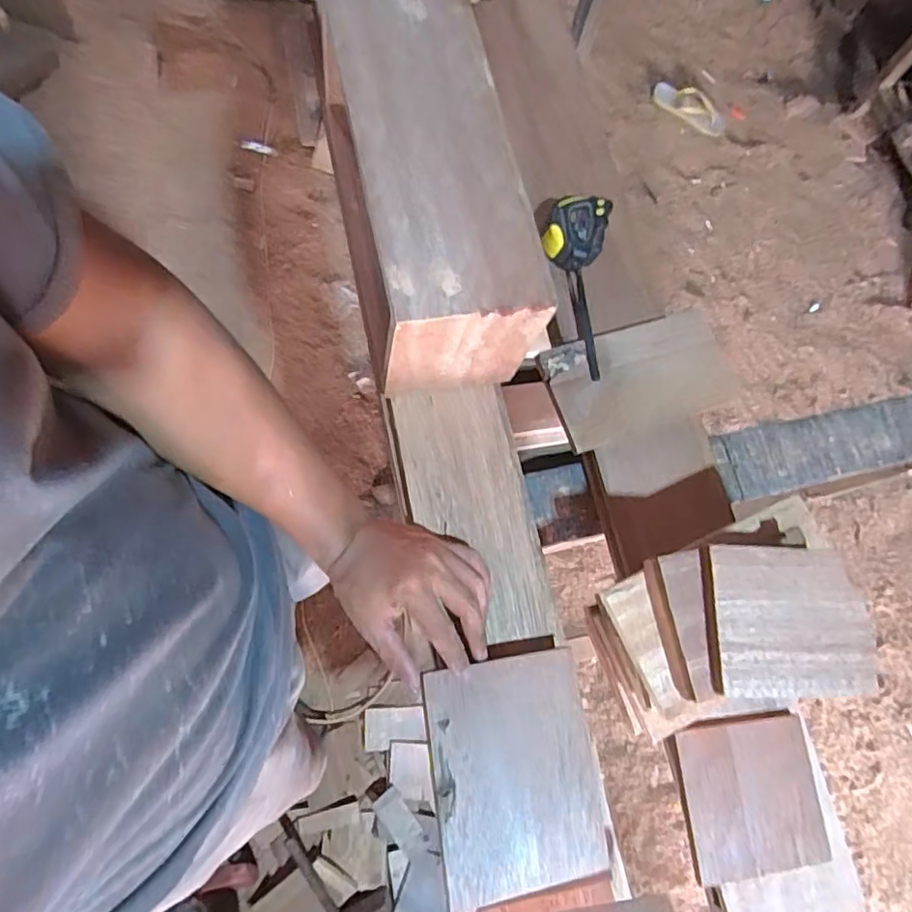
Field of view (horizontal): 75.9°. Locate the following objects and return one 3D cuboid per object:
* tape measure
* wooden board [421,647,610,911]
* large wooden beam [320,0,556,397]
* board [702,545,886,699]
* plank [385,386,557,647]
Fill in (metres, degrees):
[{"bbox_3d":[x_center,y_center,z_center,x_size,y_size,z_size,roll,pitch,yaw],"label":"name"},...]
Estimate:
[{"bbox_3d":[0.125,-0.185,0.624,0.075,0.040,0.198,8,73,-6],"label":"tape measure"},{"bbox_3d":[0.046,0.255,0.469,0.127,0.016,0.171,-7,77,-3],"label":"wooden board"},{"bbox_3d":[-0.031,-0.248,0.526,0.137,0.139,0.341,-9,75,-11],"label":"large wooden beam"},{"bbox_3d":[0.255,0.124,0.443,0.124,0.015,0.109,1,77,-1],"label":"board"},{"bbox_3d":[0.015,0.053,0.555,0.109,0.027,0.239,-10,76,-11],"label":"plank"}]

